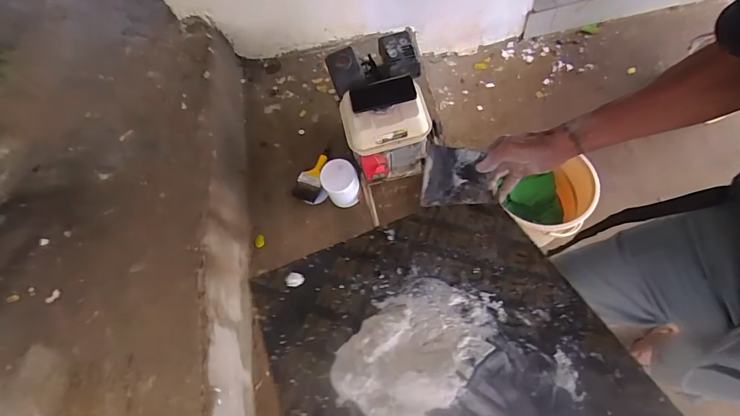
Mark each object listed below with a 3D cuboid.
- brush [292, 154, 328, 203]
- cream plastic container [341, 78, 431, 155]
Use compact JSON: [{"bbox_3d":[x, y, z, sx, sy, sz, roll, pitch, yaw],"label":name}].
[{"bbox_3d":[-0.218,-0.112,1.411,0.101,0.032,0.182,3,62,16],"label":"brush"},{"bbox_3d":[0.043,-0.263,1.091,0.245,0.110,0.177,-16,66,5],"label":"cream plastic container"}]

